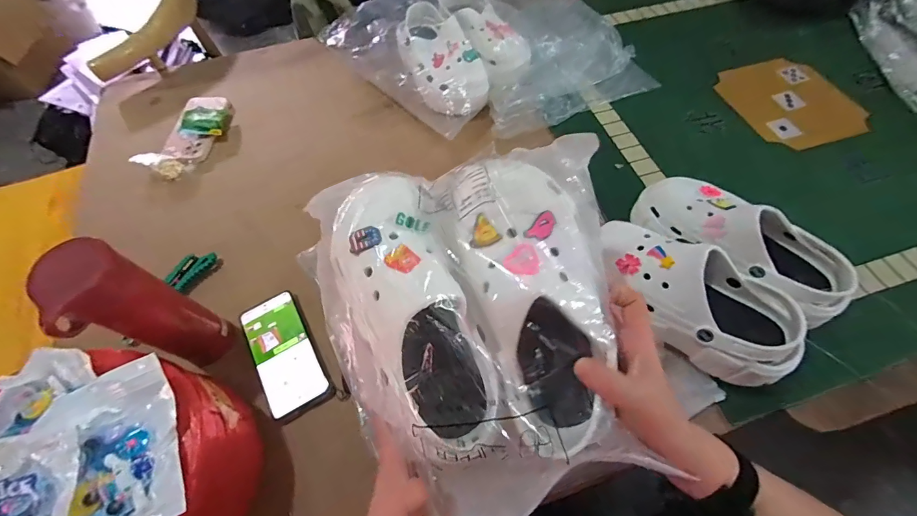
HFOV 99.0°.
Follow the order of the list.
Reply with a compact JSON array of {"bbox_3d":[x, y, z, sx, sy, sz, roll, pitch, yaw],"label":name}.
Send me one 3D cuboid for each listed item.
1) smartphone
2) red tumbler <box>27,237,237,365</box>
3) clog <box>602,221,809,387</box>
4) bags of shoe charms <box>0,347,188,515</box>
[{"bbox_3d":[-0.226,0.122,0.510,0.075,0.013,0.167,-29,64,-12],"label":"smartphone"},{"bbox_3d":[-0.337,0.061,0.426,0.069,0.200,0.065,-1,61,3],"label":"red tumbler"},{"bbox_3d":[0.269,0.040,0.459,0.231,0.089,0.090,39,70,21],"label":"clog"},{"bbox_3d":[-0.343,0.165,0.337,0.185,0.035,0.180,-20,62,-8],"label":"bags of shoe charms"}]

